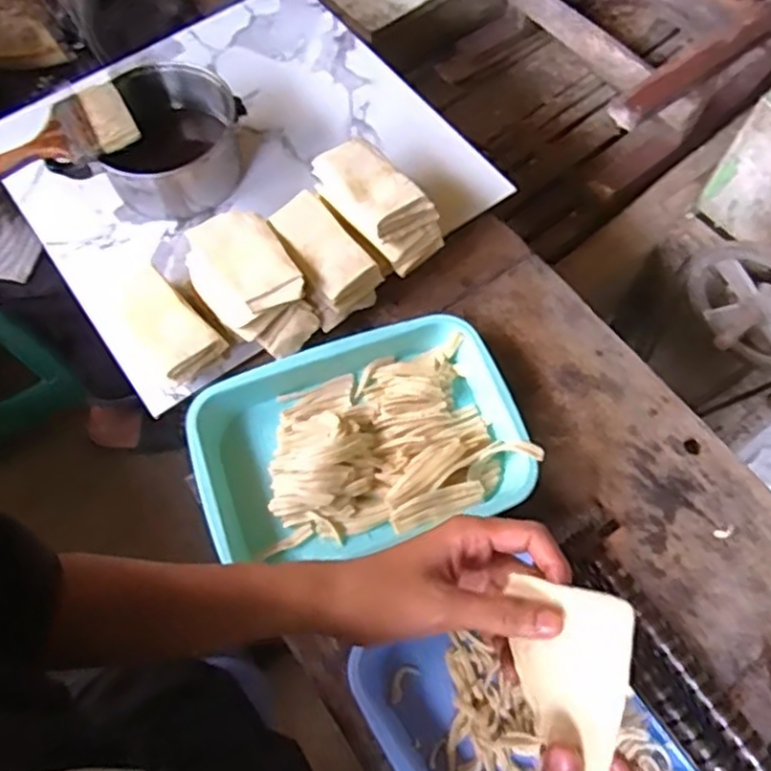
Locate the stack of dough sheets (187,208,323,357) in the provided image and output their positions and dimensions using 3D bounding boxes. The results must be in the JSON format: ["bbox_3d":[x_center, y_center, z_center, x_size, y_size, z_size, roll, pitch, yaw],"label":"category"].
[{"bbox_3d":[-0.146,-0.113,0.752,0.094,0.067,0.163,-27,71,-13],"label":"stack of dough sheets"}]

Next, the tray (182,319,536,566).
[{"bbox_3d":[-0.024,0.060,0.723,0.326,0.046,0.220,-16,69,-9],"label":"tray"}]

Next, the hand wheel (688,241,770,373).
[{"bbox_3d":[0.472,-0.077,0.951,0.086,0.189,0.201,-41,119,-17],"label":"hand wheel"}]

